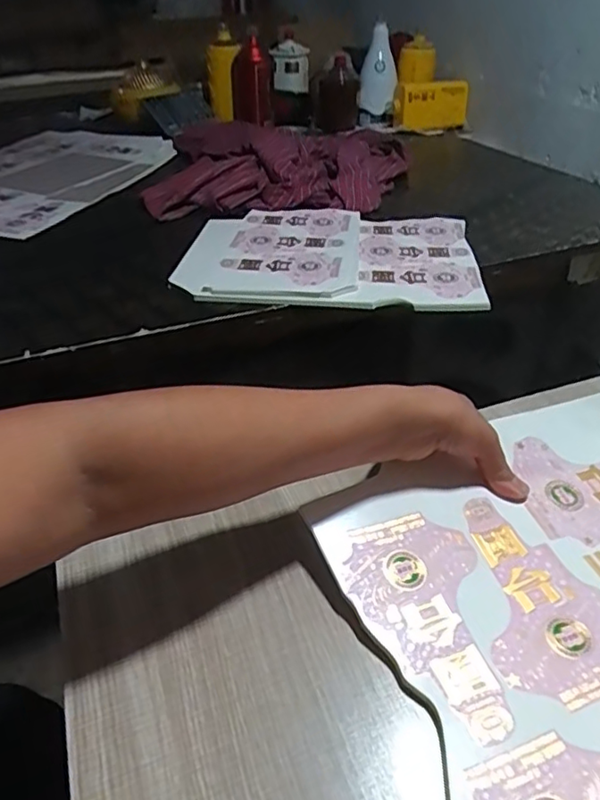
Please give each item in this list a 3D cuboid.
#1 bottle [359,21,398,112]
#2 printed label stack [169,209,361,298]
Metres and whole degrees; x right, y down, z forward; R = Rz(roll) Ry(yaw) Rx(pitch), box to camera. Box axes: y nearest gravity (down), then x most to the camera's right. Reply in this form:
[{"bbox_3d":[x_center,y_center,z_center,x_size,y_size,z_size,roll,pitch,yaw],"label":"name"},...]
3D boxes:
[{"bbox_3d":[0.176,-0.738,1.309,0.081,0.182,0.046,7,4,11],"label":"bottle"},{"bbox_3d":[-0.033,-0.197,0.750,0.216,0.015,0.263,3,38,4],"label":"printed label stack"}]

